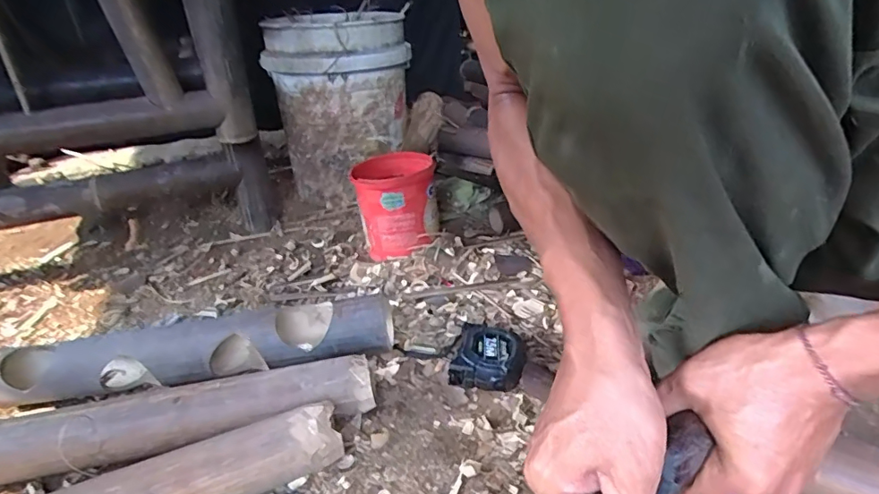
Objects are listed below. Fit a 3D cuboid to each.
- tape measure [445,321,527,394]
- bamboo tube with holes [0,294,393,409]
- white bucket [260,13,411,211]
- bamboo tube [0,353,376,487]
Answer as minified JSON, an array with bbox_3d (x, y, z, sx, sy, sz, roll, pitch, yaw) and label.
[{"bbox_3d":[0.057,0.131,0.609,0.083,0.042,0.077,0,27,8],"label":"tape measure"},{"bbox_3d":[-0.293,0.119,0.631,0.457,0.086,0.079,-4,26,0],"label":"bamboo tube with holes"},{"bbox_3d":[-0.211,-0.311,1.173,0.291,0.379,0.306,-6,26,-4],"label":"white bucket"},{"bbox_3d":[-0.317,0.186,0.519,0.496,0.069,0.061,-8,27,-9],"label":"bamboo tube"}]

